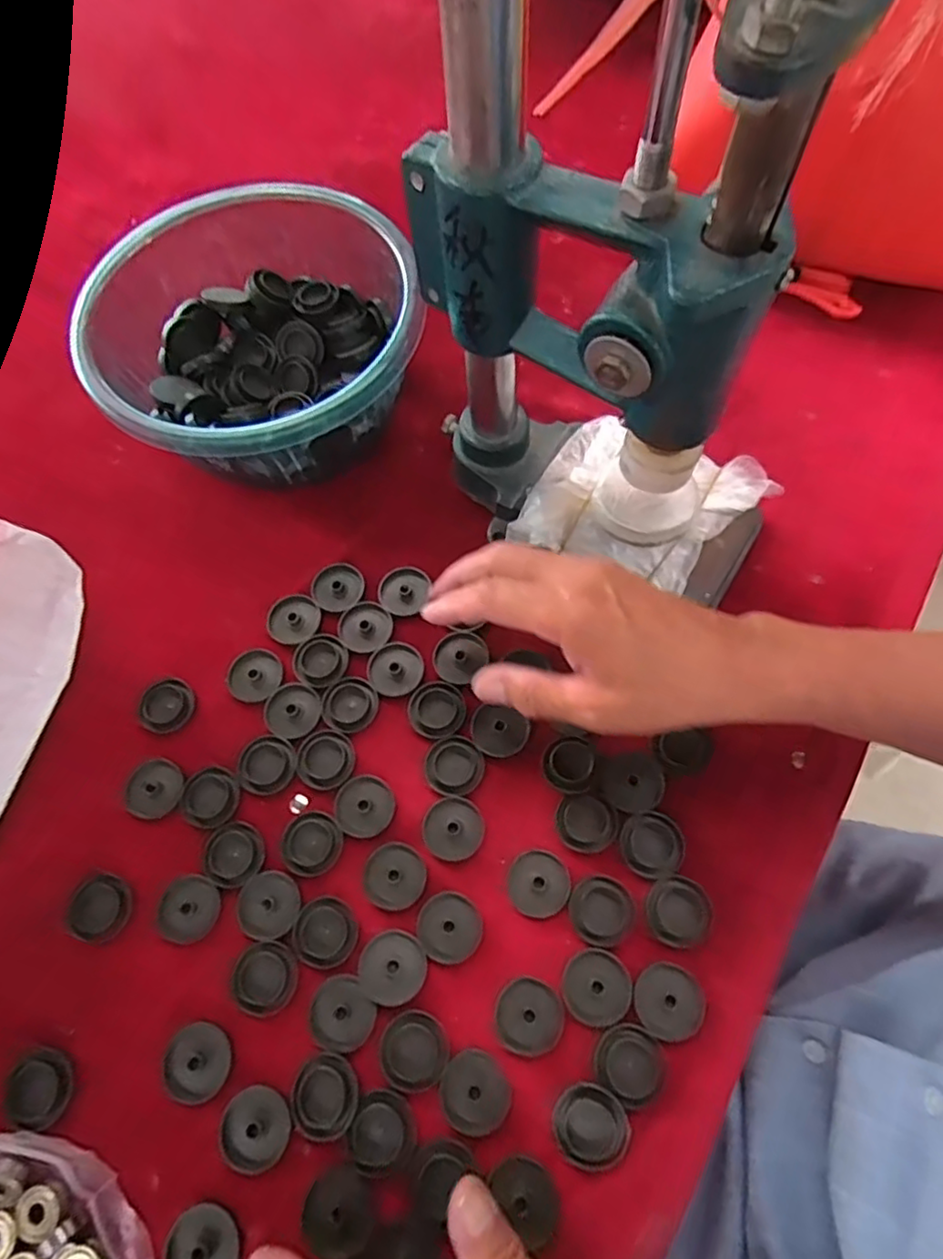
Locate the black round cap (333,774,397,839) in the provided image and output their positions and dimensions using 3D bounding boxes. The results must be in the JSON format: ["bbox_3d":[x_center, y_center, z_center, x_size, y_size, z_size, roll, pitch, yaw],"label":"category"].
[{"bbox_3d":[-0.059,0.098,0.355,0.033,0.004,0.032,-1,67,3],"label":"black round cap"}]

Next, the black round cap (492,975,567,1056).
[{"bbox_3d":[0.028,0.189,0.312,0.032,0.006,0.033,24,70,12],"label":"black round cap"}]

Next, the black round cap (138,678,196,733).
[{"bbox_3d":[-0.184,0.045,0.385,0.030,0.006,0.033,-1,67,3],"label":"black round cap"}]

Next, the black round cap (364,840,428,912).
[{"bbox_3d":[-0.042,0.131,0.341,0.033,0.005,0.032,-1,67,3],"label":"black round cap"}]

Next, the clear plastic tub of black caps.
[{"bbox_3d":[-0.140,-0.186,0.430,0.192,0.091,0.199,-1,67,3],"label":"clear plastic tub of black caps"}]

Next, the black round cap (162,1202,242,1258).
[{"bbox_3d":[-0.121,0.275,0.283,0.034,0.007,0.030,-17,67,-4],"label":"black round cap"}]

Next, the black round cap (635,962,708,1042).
[{"bbox_3d":[0.097,0.181,0.312,0.033,0.004,0.032,-1,67,3],"label":"black round cap"}]

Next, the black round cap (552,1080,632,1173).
[{"bbox_3d":[0.055,0.227,0.292,0.034,0.007,0.033,-1,67,3],"label":"black round cap"}]

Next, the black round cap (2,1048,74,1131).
[{"bbox_3d":[-0.209,0.222,0.308,0.033,0.004,0.029,33,72,15],"label":"black round cap"}]

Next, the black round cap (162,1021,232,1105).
[{"bbox_3d":[-0.134,0.211,0.312,0.031,0.004,0.032,-1,67,3],"label":"black round cap"}]

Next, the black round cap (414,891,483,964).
[{"bbox_3d":[-0.011,0.153,0.329,0.033,0.004,0.032,-1,67,3],"label":"black round cap"}]

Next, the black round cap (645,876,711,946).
[{"bbox_3d":[0.106,0.144,0.326,0.031,0.004,0.032,-1,67,3],"label":"black round cap"}]

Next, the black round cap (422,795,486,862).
[{"bbox_3d":[-0.010,0.108,0.348,0.033,0.004,0.033,-1,67,3],"label":"black round cap"}]

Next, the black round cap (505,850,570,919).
[{"bbox_3d":[0.036,0.133,0.335,0.032,0.008,0.033,-1,67,3],"label":"black round cap"}]

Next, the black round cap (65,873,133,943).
[{"bbox_3d":[-0.198,0.148,0.339,0.032,0.004,0.031,-1,67,3],"label":"black round cap"}]

